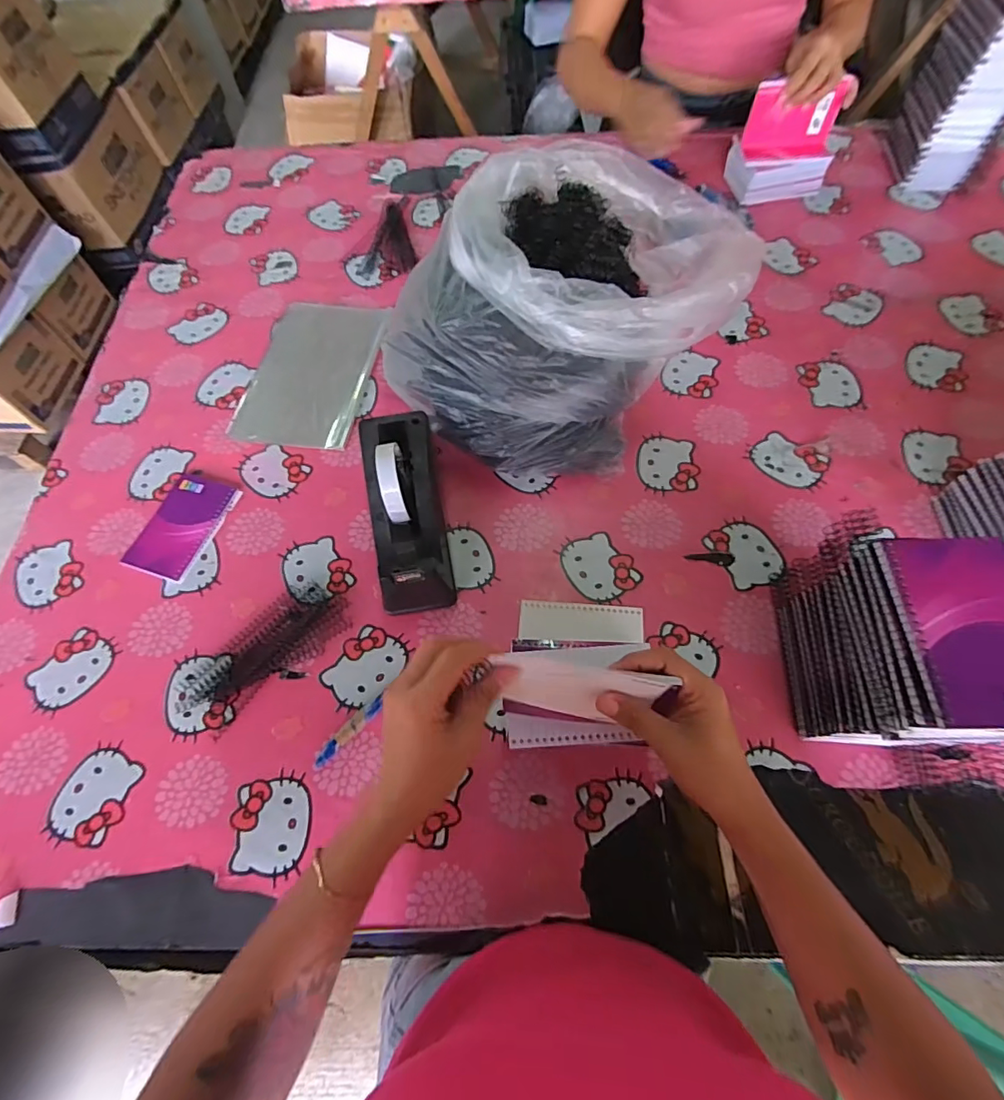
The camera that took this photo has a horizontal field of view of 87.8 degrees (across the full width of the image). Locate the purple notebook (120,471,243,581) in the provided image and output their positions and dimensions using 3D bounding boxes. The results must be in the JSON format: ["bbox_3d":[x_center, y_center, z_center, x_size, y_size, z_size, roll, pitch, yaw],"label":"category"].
[{"bbox_3d":[-0.382,-0.029,0.623,0.087,0.007,0.130,16,65,10],"label":"purple notebook"}]

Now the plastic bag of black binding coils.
[{"bbox_3d":[0.083,-0.290,0.608,0.313,0.186,0.392,32,70,16],"label":"plastic bag of black binding coils"}]

